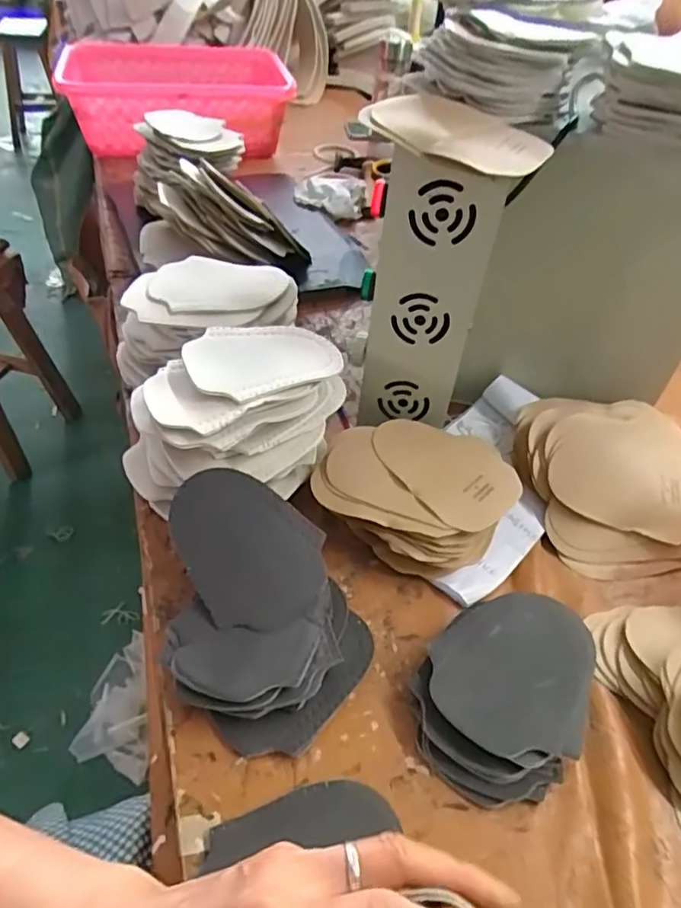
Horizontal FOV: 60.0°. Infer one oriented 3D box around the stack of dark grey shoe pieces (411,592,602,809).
[{"bbox_3d":[0.112,0.160,0.412,0.109,0.038,0.144,19,46,13],"label":"stack of dark grey shoe pieces"}]

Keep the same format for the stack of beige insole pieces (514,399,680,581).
[{"bbox_3d":[0.250,0.020,0.544,0.153,0.074,0.170,-5,45,-11],"label":"stack of beige insole pieces"}]

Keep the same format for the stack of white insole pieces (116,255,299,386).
[{"bbox_3d":[-0.145,-0.138,0.622,0.176,0.095,0.122,-13,48,-19],"label":"stack of white insole pieces"}]

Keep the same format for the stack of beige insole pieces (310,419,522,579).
[{"bbox_3d":[0.065,0.030,0.517,0.159,0.051,0.131,26,48,20],"label":"stack of beige insole pieces"}]

